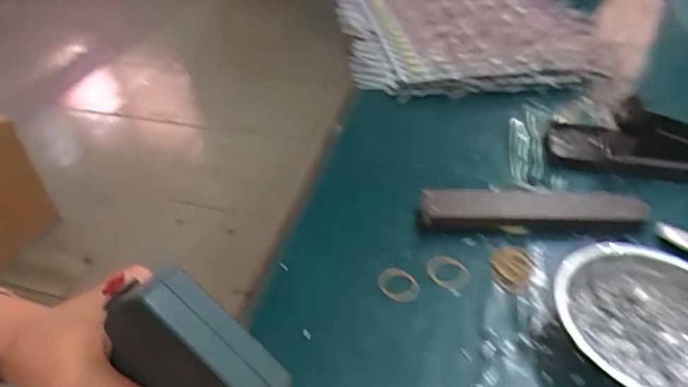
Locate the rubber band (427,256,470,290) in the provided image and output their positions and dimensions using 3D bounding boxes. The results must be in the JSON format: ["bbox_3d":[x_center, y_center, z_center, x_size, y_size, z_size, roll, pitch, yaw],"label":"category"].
[{"bbox_3d":[0.087,0.066,0.424,0.036,0.005,0.029,27,48,28],"label":"rubber band"}]

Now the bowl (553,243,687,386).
[{"bbox_3d":[0.214,0.098,0.355,0.128,0.045,0.124,0,41,0],"label":"bowl"}]

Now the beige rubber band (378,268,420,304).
[{"bbox_3d":[0.045,0.076,0.419,0.035,0.006,0.029,17,44,20],"label":"beige rubber band"}]

